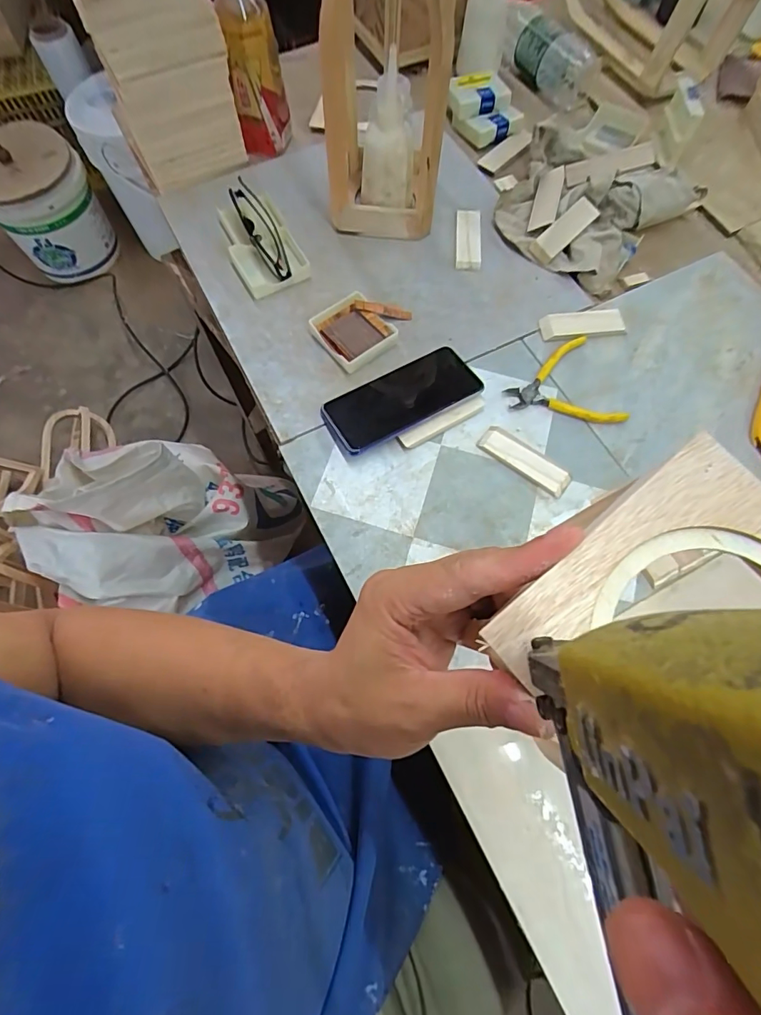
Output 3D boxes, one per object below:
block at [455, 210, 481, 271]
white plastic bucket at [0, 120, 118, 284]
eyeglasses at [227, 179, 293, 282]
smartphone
[{"bbox_3d":[0.109,-0.334,0.587,0.031,0.011,0.094,2,69,2],"label":"block"},{"bbox_3d":[-0.957,-0.848,1.368,0.288,0.328,0.268,0,69,1],"label":"white plastic bucket"},{"bbox_3d":[-0.140,-0.327,0.562,0.035,0.031,0.136,-23,70,-8],"label":"eyeglasses"},{"bbox_3d":[0.023,-0.115,0.505,0.161,0.012,0.072,-25,71,-9],"label":"smartphone"}]

